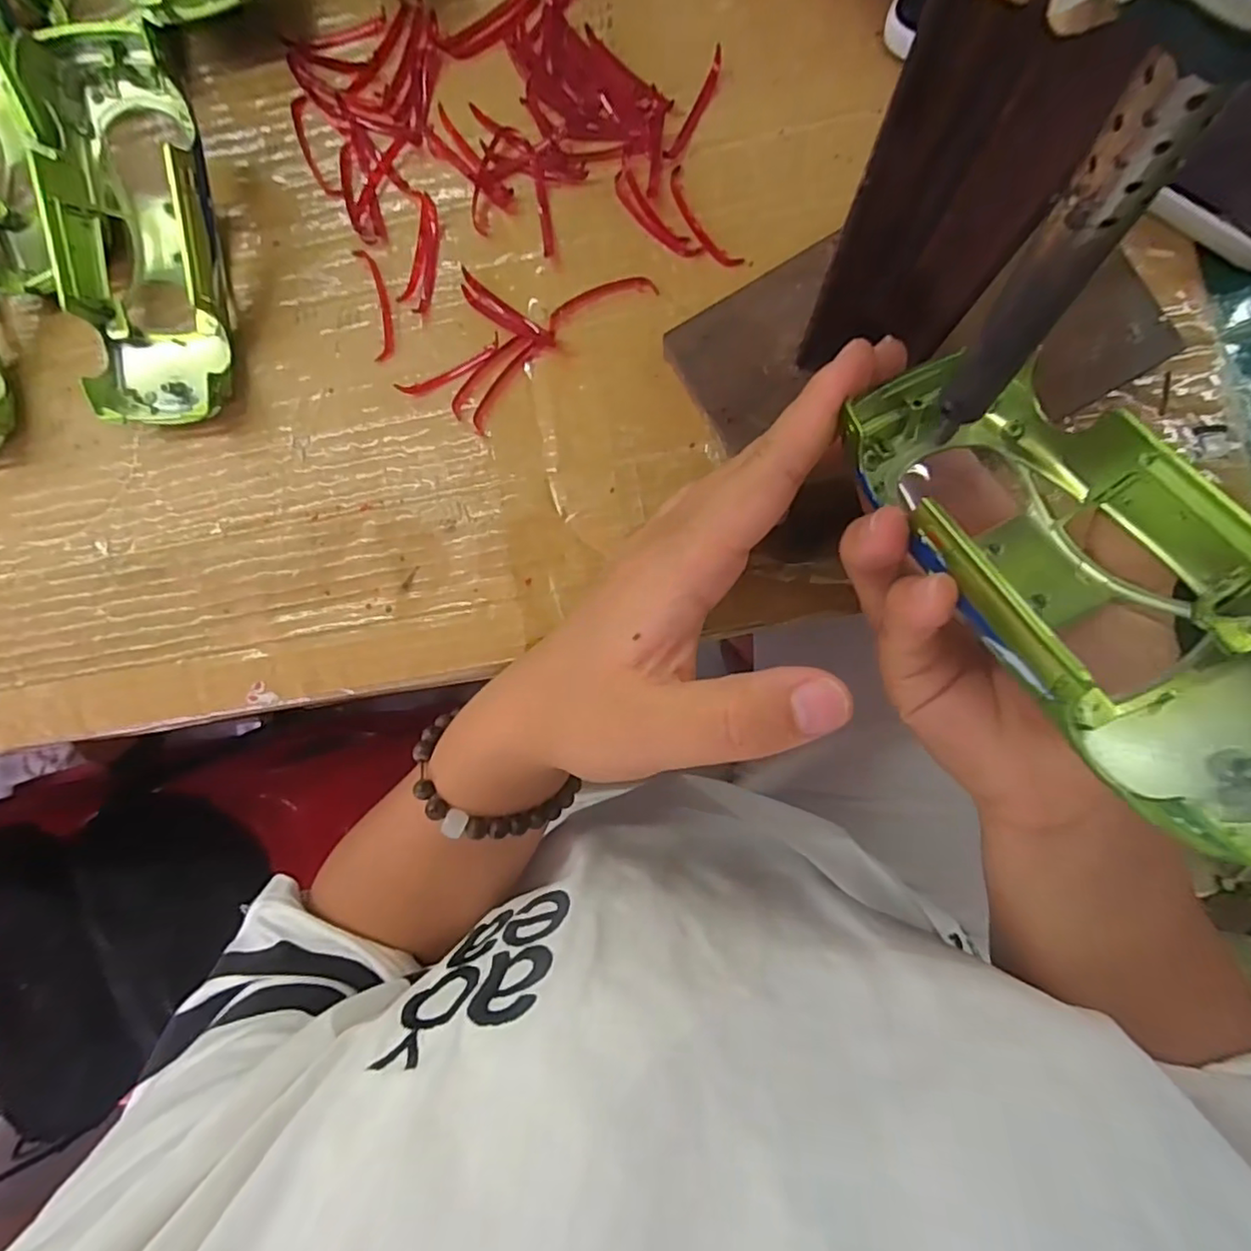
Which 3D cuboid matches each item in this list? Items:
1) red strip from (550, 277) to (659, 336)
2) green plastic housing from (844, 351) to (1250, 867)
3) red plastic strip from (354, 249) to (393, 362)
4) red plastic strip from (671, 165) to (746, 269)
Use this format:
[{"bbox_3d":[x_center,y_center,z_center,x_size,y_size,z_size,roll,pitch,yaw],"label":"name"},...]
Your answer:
[{"bbox_3d":[-0.010,-0.127,0.242,0.044,0.004,0.012,-20,87,4],"label":"red strip"},{"bbox_3d":[0.107,-0.013,0.153,0.052,0.040,0.138,-28,56,3],"label":"green plastic housing"},{"bbox_3d":[-0.100,-0.129,0.249,0.010,0.004,0.046,-12,87,4],"label":"red plastic strip"},{"bbox_3d":[0.029,-0.156,0.239,0.010,0.004,0.046,-33,86,3],"label":"red plastic strip"}]

